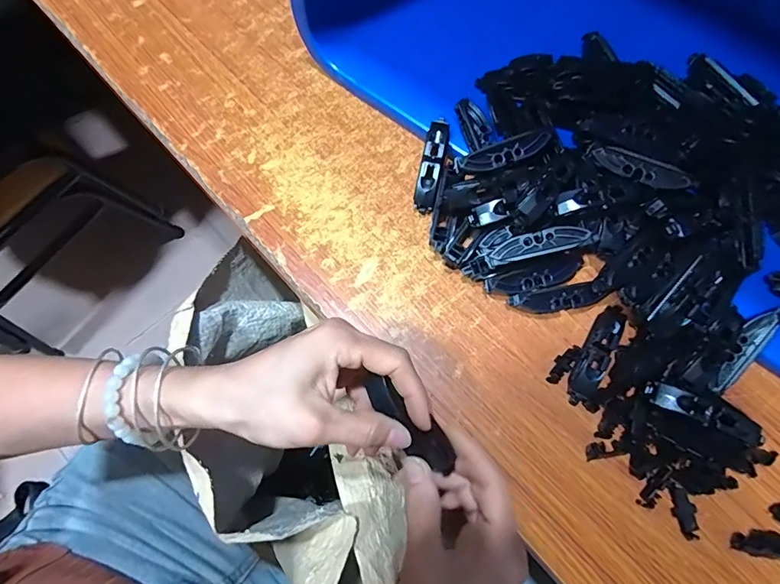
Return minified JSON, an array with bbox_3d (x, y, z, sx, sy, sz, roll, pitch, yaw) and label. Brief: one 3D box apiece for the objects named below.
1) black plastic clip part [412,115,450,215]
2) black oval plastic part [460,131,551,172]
[{"bbox_3d":[0.034,-0.106,0.366,0.018,0.015,0.078,12,91,2],"label":"black plastic clip part"},{"bbox_3d":[0.088,-0.107,0.341,0.069,0.011,0.017,-20,105,-3],"label":"black oval plastic part"}]

